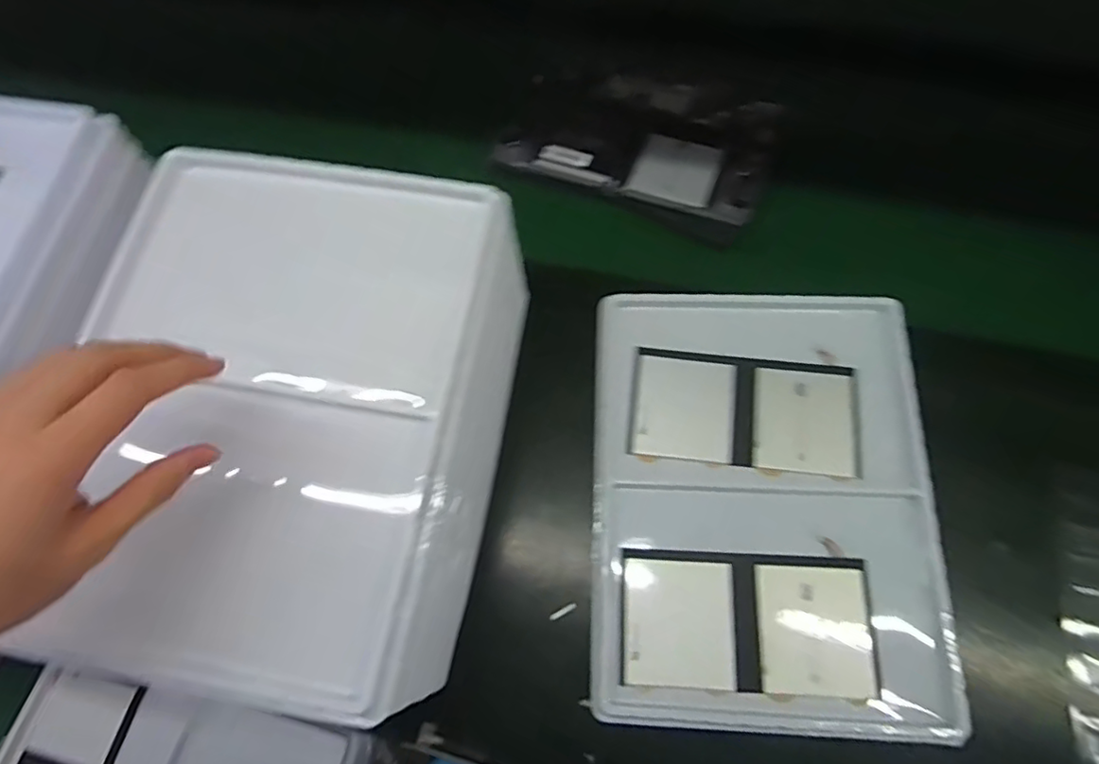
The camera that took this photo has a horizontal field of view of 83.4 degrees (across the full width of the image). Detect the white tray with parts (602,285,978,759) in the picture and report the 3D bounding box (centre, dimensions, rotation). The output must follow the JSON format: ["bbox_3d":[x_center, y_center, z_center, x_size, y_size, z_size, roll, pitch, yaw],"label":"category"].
[{"bbox_3d":[0.157,0.082,0.465,0.237,0.025,0.324,2,69,2],"label":"white tray with parts"}]

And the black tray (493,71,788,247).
[{"bbox_3d":[0.087,-0.238,0.595,0.247,0.027,0.154,23,70,12],"label":"black tray"}]

